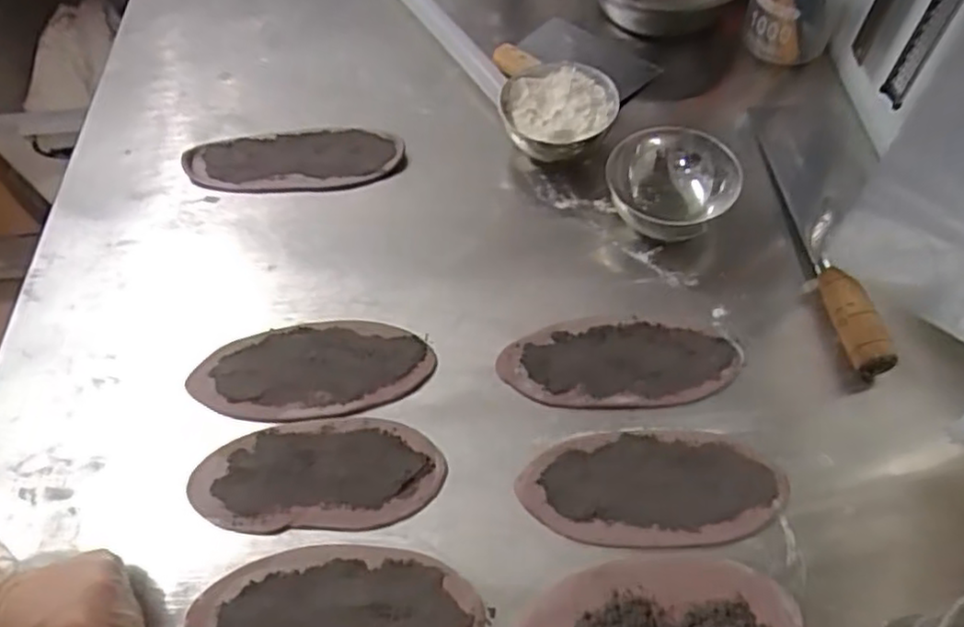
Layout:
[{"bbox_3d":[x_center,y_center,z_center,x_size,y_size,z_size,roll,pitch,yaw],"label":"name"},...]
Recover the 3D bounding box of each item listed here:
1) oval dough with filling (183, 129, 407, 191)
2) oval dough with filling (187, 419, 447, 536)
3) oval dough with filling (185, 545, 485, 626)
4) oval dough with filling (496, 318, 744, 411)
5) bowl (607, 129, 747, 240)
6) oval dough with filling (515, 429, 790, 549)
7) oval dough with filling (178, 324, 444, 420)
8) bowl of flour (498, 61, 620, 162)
[{"bbox_3d":[-0.187,-0.157,0.694,0.211,0.013,0.078,-3,57,1],"label":"oval dough with filling"},{"bbox_3d":[-0.122,0.119,0.514,0.181,0.005,0.080,-3,57,2],"label":"oval dough with filling"},{"bbox_3d":[-0.098,0.200,0.464,0.188,0.006,0.083,-2,57,2],"label":"oval dough with filling"},{"bbox_3d":[0.109,0.039,0.552,0.184,0.009,0.075,-3,57,2],"label":"oval dough with filling"},{"bbox_3d":[0.164,-0.116,0.603,0.108,0.049,0.105,-2,57,2],"label":"bowl"},{"bbox_3d":[0.121,0.123,0.497,0.181,0.007,0.084,-2,57,2],"label":"oval dough with filling"},{"bbox_3d":[-0.137,0.045,0.562,0.189,0.006,0.084,-3,57,1],"label":"oval dough with filling"},{"bbox_3d":[0.074,-0.189,0.671,0.107,0.052,0.102,-2,57,2],"label":"bowl of flour"}]

